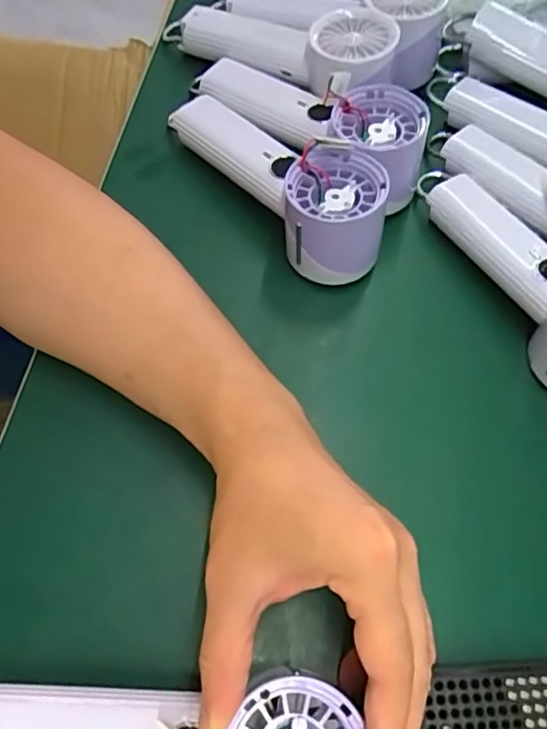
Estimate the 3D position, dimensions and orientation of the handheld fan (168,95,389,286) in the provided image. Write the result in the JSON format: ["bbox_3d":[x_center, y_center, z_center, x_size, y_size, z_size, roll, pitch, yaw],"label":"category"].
[{"bbox_3d":[-0.001,-0.134,0.383,0.065,0.056,0.189,-38,69,-14],"label":"handheld fan"}]

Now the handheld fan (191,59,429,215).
[{"bbox_3d":[0.017,-0.178,0.405,0.190,0.054,0.070,32,70,16],"label":"handheld fan"}]

